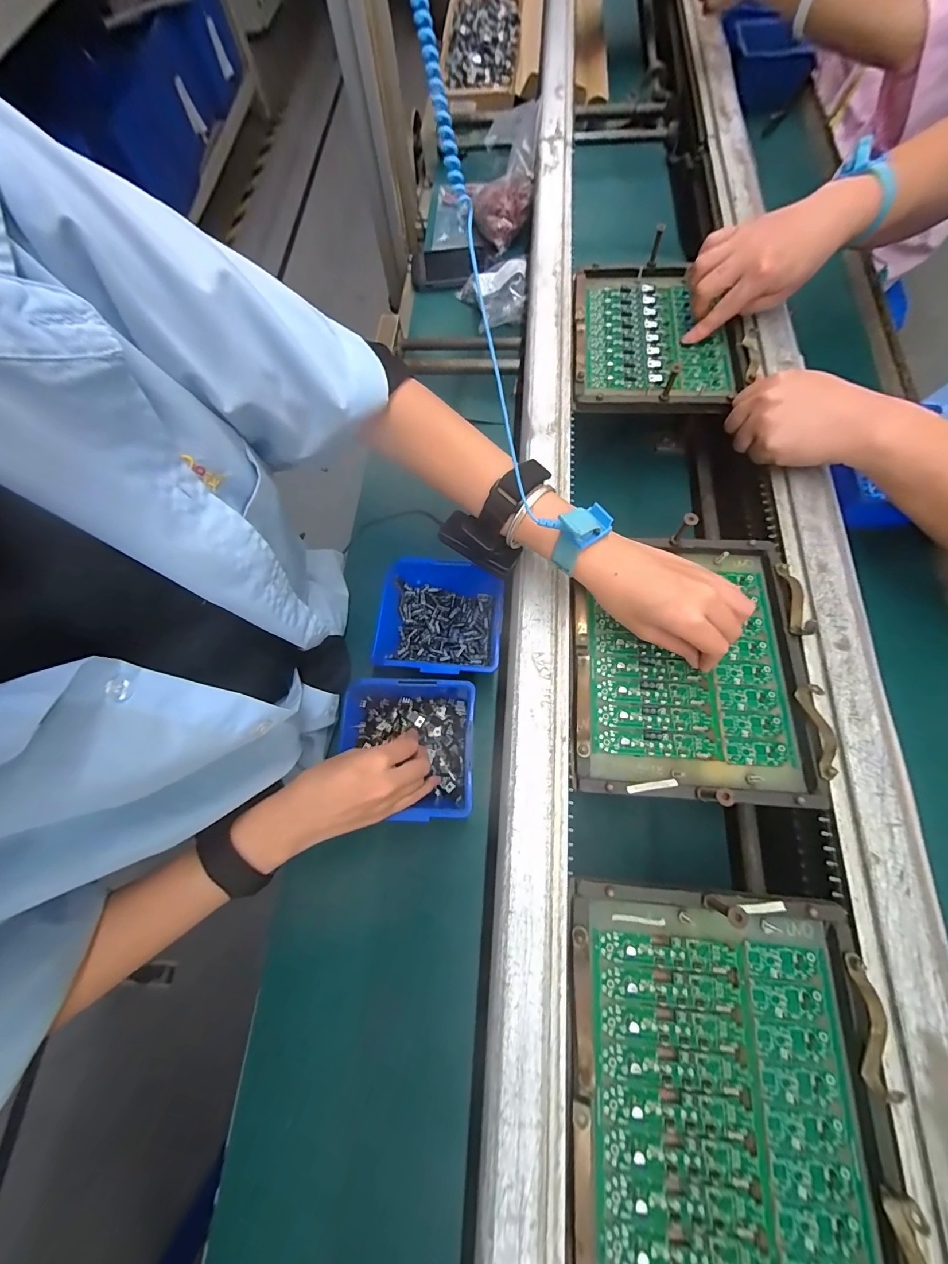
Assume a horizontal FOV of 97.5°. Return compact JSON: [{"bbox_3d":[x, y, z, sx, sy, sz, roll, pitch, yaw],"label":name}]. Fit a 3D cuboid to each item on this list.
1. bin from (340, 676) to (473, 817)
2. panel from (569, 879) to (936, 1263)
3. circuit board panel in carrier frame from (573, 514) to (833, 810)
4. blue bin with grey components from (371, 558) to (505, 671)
[{"bbox_3d":[-0.067,0.110,0.400,0.129,0.058,0.123,2,71,-1],"label":"bin"},{"bbox_3d":[0.148,0.279,0.241,0.180,0.033,0.217,4,69,6],"label":"panel"},{"bbox_3d":[0.172,0.017,0.339,0.179,0.033,0.221,5,71,0],"label":"circuit board panel in carrier frame"},{"bbox_3d":[-0.035,-0.007,0.444,0.133,0.061,0.111,9,70,8],"label":"blue bin with grey components"}]

